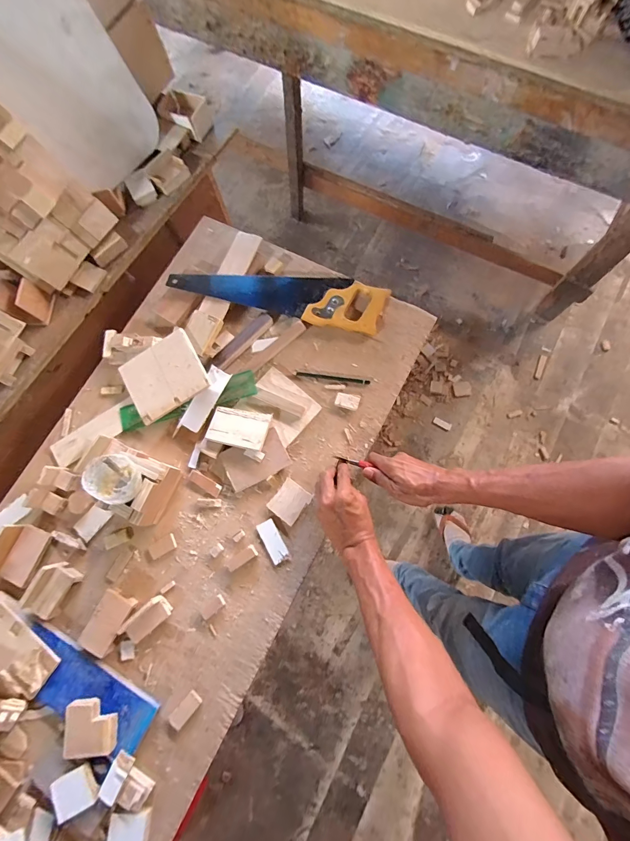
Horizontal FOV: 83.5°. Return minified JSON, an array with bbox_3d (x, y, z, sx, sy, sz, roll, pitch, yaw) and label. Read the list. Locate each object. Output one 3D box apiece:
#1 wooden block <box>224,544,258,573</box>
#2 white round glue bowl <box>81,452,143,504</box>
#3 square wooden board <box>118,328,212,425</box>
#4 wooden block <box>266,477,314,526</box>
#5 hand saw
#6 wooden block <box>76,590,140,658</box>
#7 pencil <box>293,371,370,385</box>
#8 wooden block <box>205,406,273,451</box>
[{"bbox_3d":[-0.117,0.219,0.562,0.051,0.010,0.021,-34,76,-5],"label":"wooden block"},{"bbox_3d":[-0.285,0.083,0.511,0.063,0.059,0.064,-1,76,3],"label":"white round glue bowl"},{"bbox_3d":[-0.268,-0.080,0.626,0.141,0.010,0.119,-31,83,4],"label":"square wooden board"},{"bbox_3d":[-0.042,0.136,0.594,0.052,0.006,0.062,36,81,11],"label":"wooden block"},{"bbox_3d":[-0.067,-0.244,0.666,0.400,0.023,0.100,10,77,6],"label":"hand saw"},{"bbox_3d":[-0.321,0.311,0.541,0.053,0.021,0.084,24,79,9],"label":"wooden block"},{"bbox_3d":[0.030,-0.078,0.635,0.136,0.004,0.010,8,77,6],"label":"pencil"},{"bbox_3d":[-0.129,0.010,0.603,0.099,0.022,0.066,13,77,7],"label":"wooden block"}]

